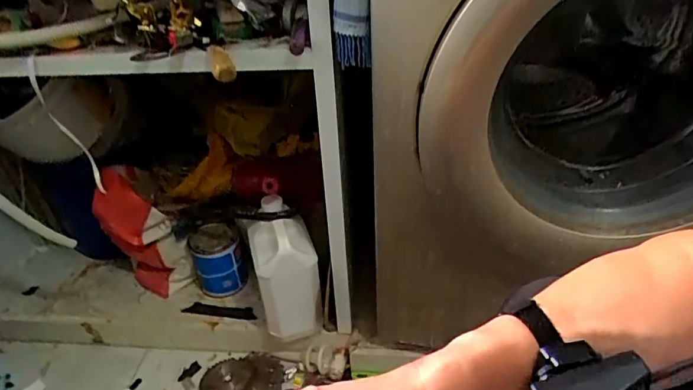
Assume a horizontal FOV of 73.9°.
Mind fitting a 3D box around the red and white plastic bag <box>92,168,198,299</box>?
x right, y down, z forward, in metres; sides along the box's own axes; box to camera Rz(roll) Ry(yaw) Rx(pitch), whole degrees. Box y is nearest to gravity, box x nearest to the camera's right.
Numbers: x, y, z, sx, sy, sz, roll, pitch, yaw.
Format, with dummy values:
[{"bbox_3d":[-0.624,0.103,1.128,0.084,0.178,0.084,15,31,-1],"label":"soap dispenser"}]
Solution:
[{"bbox_3d":[-0.407,0.085,0.930,0.154,0.255,0.101,27,44,36],"label":"red and white plastic bag"}]

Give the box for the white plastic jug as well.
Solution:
[{"bbox_3d":[-0.110,0.133,0.831,0.101,0.209,0.130,-12,36,-14],"label":"white plastic jug"}]

